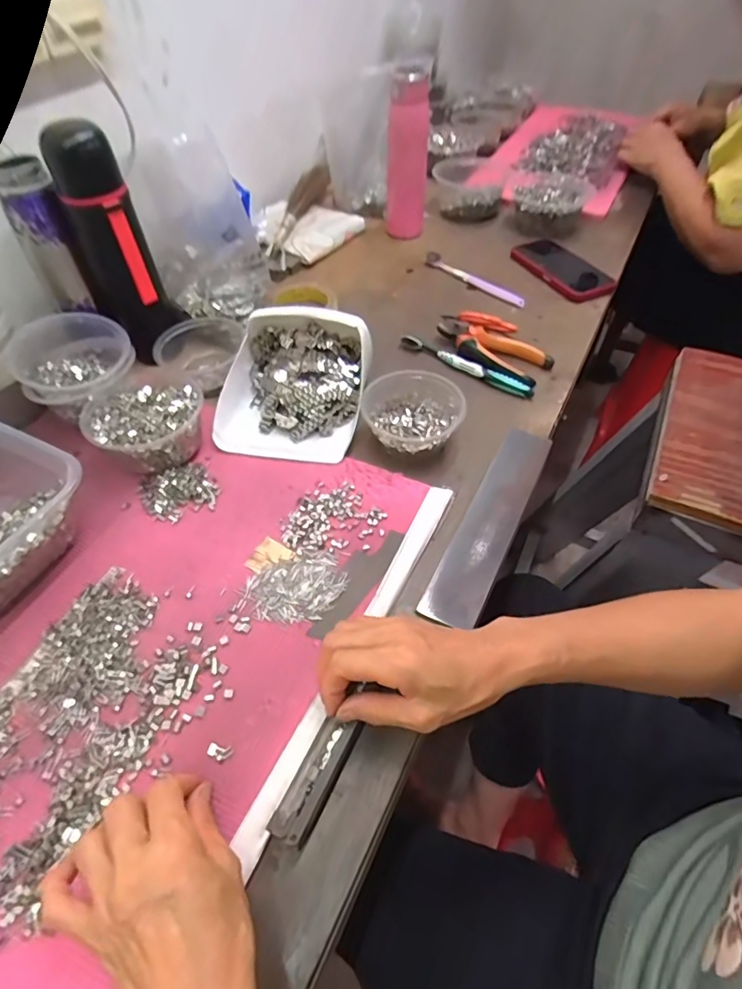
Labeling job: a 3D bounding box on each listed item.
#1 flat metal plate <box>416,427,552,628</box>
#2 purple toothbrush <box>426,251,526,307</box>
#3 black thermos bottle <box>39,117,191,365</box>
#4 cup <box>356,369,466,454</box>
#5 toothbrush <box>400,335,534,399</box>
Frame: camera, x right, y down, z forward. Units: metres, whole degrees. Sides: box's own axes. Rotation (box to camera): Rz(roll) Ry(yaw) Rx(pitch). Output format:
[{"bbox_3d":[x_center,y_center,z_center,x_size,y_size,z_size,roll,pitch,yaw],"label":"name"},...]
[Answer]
[{"bbox_3d":[0.118,0.019,0.489,0.048,0.011,0.236,21,54,19],"label":"flat metal plate"},{"bbox_3d":[0.154,-0.327,0.767,0.011,0.014,0.183,-38,59,-25],"label":"purple toothbrush"},{"bbox_3d":[-0.281,-0.275,0.569,0.082,0.223,0.086,-28,55,-20],"label":"black thermos bottle"},{"bbox_3d":[0.045,-0.085,0.546,0.107,0.046,0.101,-1,50,1],"label":"cup"},{"bbox_3d":[0.115,-0.163,0.632,0.184,0.015,0.012,30,58,24],"label":"toothbrush"}]

